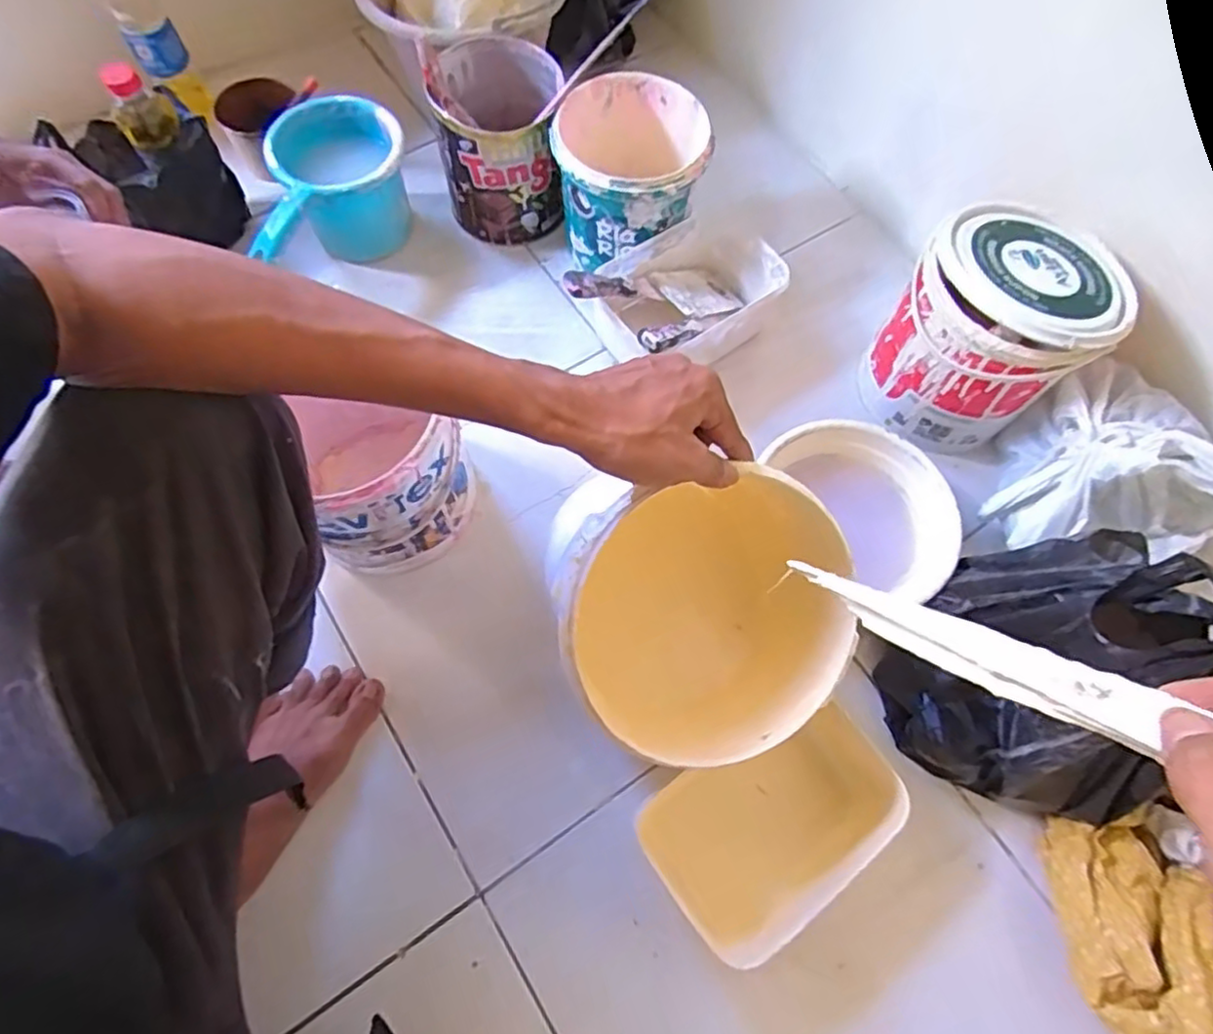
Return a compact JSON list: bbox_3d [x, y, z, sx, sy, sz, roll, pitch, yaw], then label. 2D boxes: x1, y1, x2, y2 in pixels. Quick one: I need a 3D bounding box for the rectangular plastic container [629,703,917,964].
[{"bbox_3d":[0.146,0.247,0.563,0.221,0.084,0.125,-33,72,-14],"label":"rectangular plastic container"}]

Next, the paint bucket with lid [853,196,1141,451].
[{"bbox_3d":[0.371,-0.177,0.669,0.167,0.210,0.146,26,69,8],"label":"paint bucket with lid"}]

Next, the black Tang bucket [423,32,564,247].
[{"bbox_3d":[-0.121,-0.428,0.783,0.134,0.172,0.147,1,68,-2],"label":"black Tang bucket"}]

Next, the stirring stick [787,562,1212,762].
[{"bbox_3d":[0.157,0.058,0.286,0.014,0.240,0.020,-30,109,-13],"label":"stirring stick"}]

